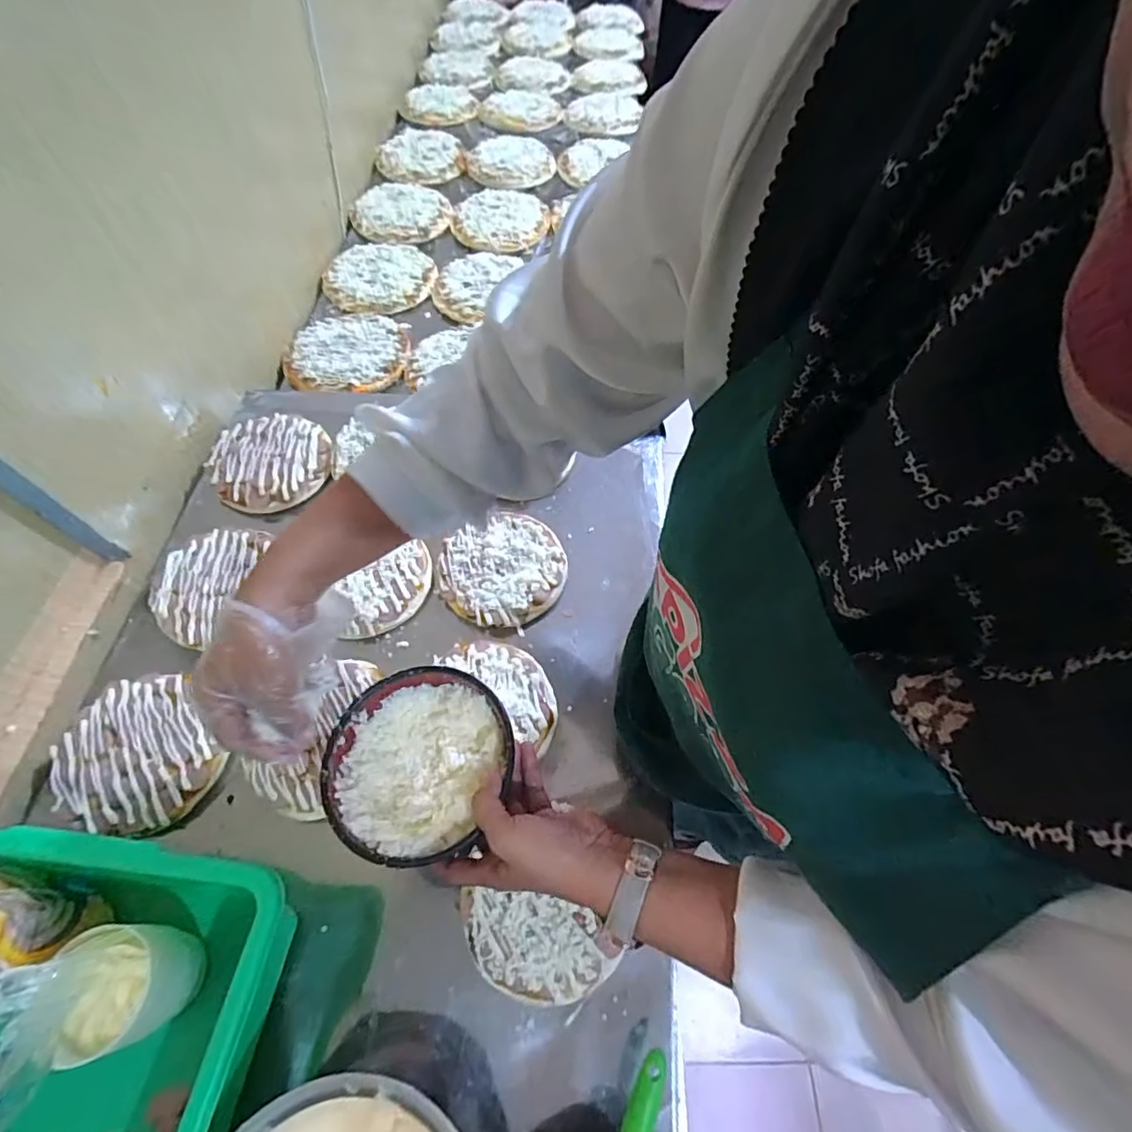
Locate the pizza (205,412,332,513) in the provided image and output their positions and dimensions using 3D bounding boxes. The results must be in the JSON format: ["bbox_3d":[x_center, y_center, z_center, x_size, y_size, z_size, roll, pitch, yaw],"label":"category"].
[{"bbox_3d":[-0.386,-0.140,0.709,0.145,0.022,0.145,1,60,-2],"label":"pizza"}]

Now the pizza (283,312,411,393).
[{"bbox_3d":[-0.376,-0.371,0.935,0.200,0.017,0.210,-5,60,-5],"label":"pizza"}]

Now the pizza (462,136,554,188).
[{"bbox_3d":[-0.134,-0.975,1.297,0.205,0.014,0.224,1,60,-2],"label":"pizza"}]

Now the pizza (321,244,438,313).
[{"bbox_3d":[-0.360,-0.561,1.038,0.196,0.022,0.205,1,60,-2],"label":"pizza"}]

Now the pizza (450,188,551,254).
[{"bbox_3d":[-0.140,-0.749,1.167,0.205,0.025,0.225,-12,61,-9],"label":"pizza"}]

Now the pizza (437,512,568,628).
[{"bbox_3d":[-0.074,0.006,0.642,0.145,0.029,0.134,1,60,-2],"label":"pizza"}]

